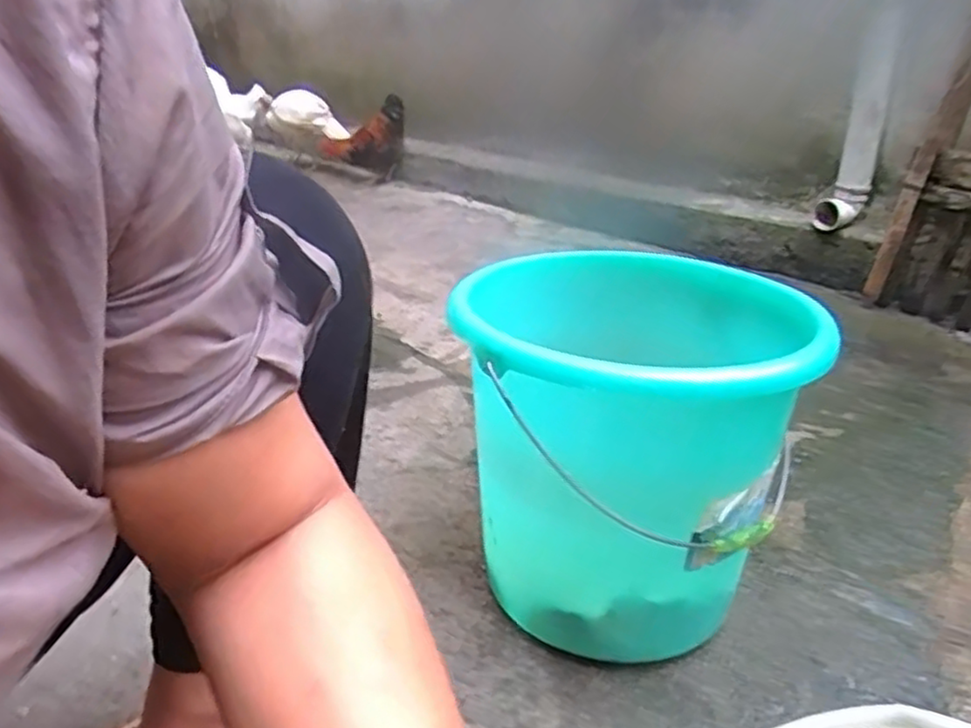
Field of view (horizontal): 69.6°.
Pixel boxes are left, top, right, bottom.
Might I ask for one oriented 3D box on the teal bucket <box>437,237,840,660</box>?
[{"bbox_3d":[0.140,0.053,0.701,0.305,0.304,0.330,-3,32,2],"label":"teal bucket"}]

